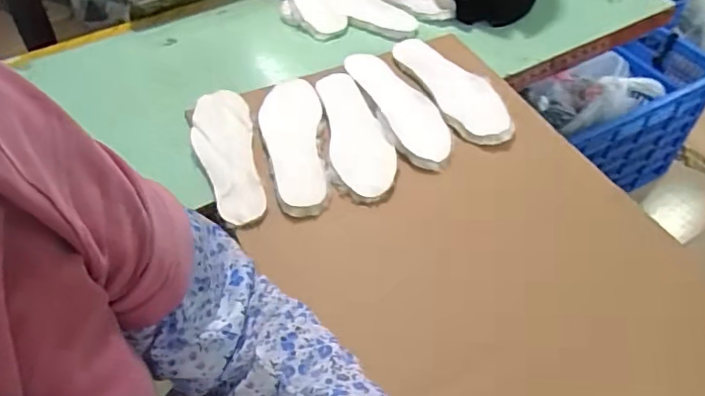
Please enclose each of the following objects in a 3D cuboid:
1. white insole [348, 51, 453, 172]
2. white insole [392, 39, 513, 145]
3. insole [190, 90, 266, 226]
[{"bbox_3d":[0.077,-0.148,0.879,0.095,0.033,0.269,-19,51,-14],"label":"white insole"},{"bbox_3d":[0.160,-0.186,0.905,0.094,0.014,0.283,-19,51,-14],"label":"white insole"},{"bbox_3d":[-0.183,-0.065,0.815,0.087,0.029,0.274,-14,50,-10],"label":"insole"}]

